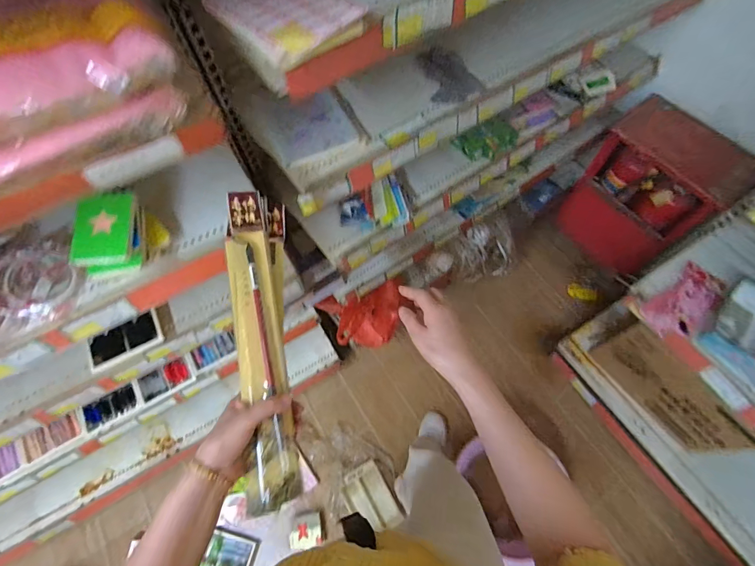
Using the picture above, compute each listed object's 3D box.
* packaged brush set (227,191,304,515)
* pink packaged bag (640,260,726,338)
[{"bbox_3d":[-0.141,0.068,0.466,0.066,0.051,0.374,-8,75,-3],"label":"packaged brush set"},{"bbox_3d":[0.781,0.047,0.962,0.245,0.056,0.118,-35,69,-15],"label":"pink packaged bag"}]

